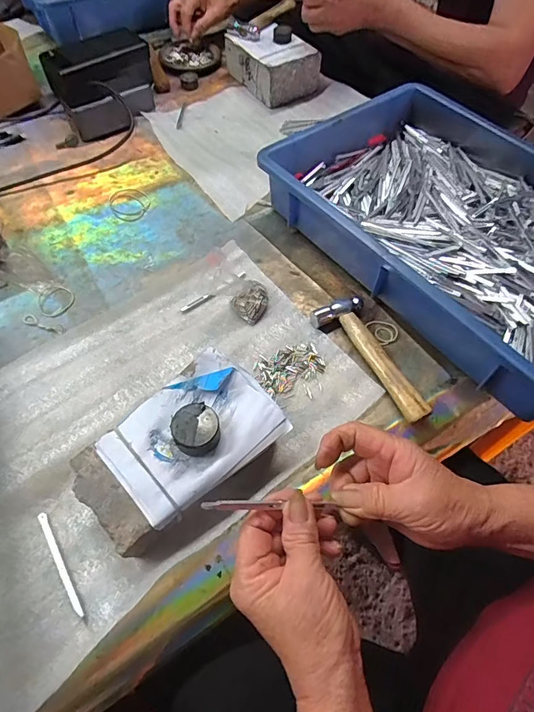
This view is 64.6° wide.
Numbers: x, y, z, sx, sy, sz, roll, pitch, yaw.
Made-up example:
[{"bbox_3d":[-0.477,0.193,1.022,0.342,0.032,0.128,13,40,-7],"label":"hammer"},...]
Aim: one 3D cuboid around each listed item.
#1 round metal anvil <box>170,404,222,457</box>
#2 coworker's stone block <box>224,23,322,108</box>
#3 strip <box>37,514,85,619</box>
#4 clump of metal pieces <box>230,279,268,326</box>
[{"bbox_3d":[-0.058,0.059,0.344,0.037,0.017,0.036,0,58,0],"label":"round metal anvil"},{"bbox_3d":[0.008,-0.507,0.725,0.100,0.067,0.145,-29,63,-18],"label":"coworker's stone block"},{"bbox_3d":[-0.164,0.163,0.334,0.007,0.004,0.088,-30,63,-18],"label":"strip"},{"bbox_3d":[-0.016,-0.065,0.475,0.038,0.021,0.045,34,63,19],"label":"clump of metal pieces"}]

